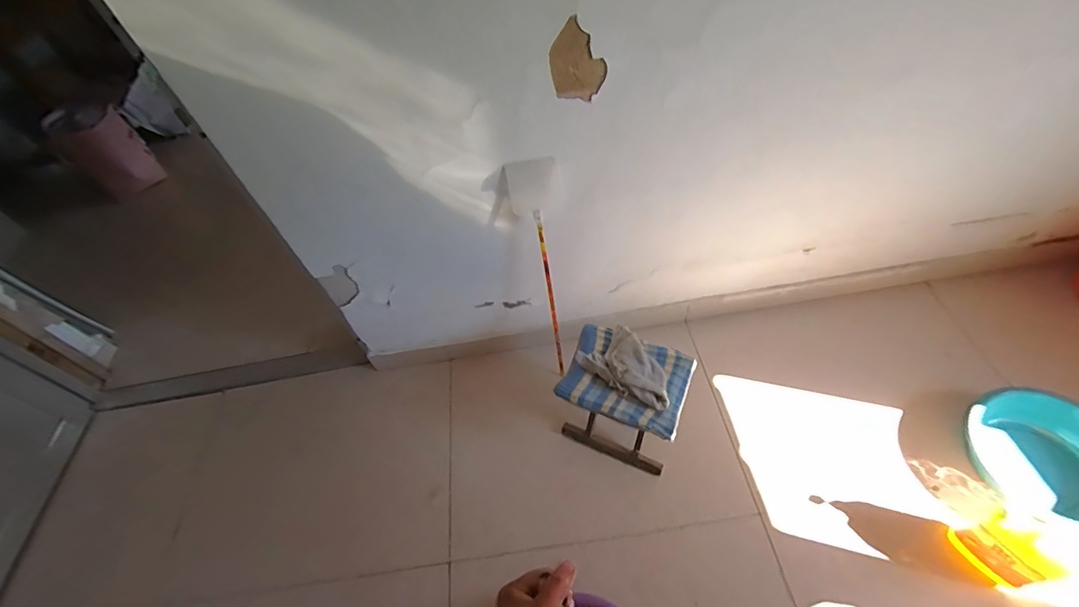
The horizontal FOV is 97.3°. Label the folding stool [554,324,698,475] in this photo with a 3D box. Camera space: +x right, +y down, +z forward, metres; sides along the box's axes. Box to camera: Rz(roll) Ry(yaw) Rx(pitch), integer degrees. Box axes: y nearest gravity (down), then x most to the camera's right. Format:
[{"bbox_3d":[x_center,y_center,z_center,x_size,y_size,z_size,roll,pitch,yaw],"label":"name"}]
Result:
[{"bbox_3d":[0.225,0.253,1.265,0.296,0.269,0.229,19,56,20],"label":"folding stool"}]

